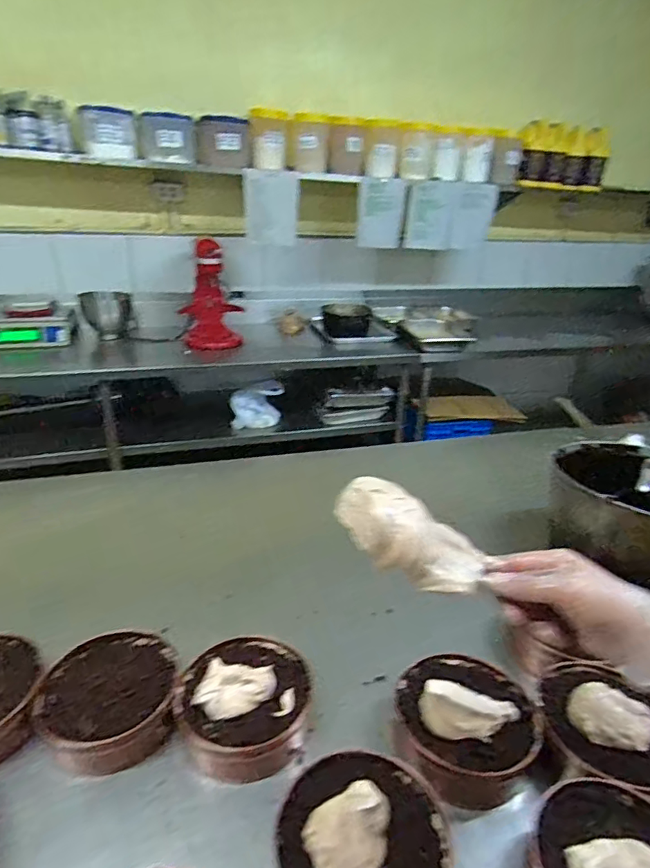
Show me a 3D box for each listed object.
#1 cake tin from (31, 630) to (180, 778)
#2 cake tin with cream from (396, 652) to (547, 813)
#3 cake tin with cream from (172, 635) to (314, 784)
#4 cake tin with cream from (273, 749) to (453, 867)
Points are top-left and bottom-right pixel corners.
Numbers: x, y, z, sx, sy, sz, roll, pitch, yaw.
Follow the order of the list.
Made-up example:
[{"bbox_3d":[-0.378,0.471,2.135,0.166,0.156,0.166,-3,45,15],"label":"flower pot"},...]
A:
[{"bbox_3d":[-0.246,0.307,0.592,0.146,0.049,0.151,2,25,-1],"label":"cake tin"},{"bbox_3d":[0.153,0.307,0.567,0.151,0.058,0.157,-8,27,-22],"label":"cake tin with cream"},{"bbox_3d":[-0.093,0.303,0.591,0.145,0.061,0.148,2,25,-1],"label":"cake tin with cream"},{"bbox_3d":[0.033,0.355,0.449,0.150,0.057,0.144,2,25,-1],"label":"cake tin with cream"}]

